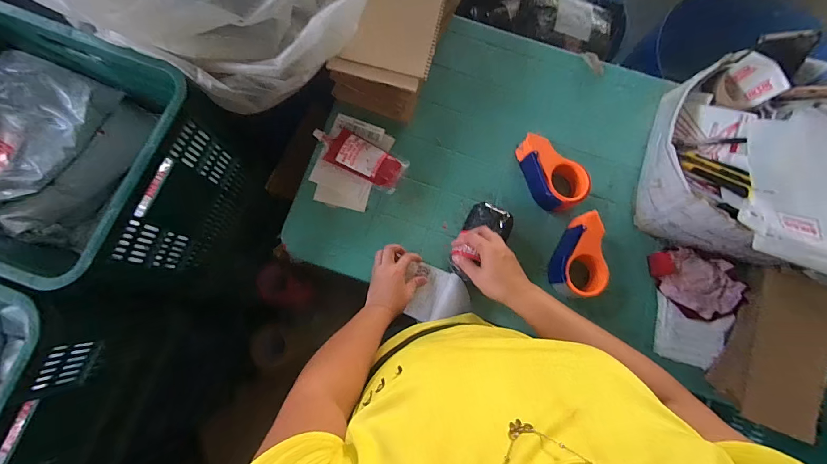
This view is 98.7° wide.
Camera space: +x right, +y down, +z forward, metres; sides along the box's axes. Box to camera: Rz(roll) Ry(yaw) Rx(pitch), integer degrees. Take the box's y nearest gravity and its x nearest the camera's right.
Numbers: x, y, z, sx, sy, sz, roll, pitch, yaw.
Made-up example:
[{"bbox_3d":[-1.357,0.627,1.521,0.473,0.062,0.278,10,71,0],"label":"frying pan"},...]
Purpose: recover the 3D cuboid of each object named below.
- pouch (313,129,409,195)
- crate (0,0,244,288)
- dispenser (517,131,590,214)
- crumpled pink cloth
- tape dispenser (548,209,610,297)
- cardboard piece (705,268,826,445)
[{"bbox_3d":[-0.107,-0.149,0.699,0.186,0.032,0.076,28,79,4],"label":"pouch"},{"bbox_3d":[-0.662,-0.148,0.641,0.562,0.247,0.379,23,79,3],"label":"crate"},{"bbox_3d":[0.282,-0.121,0.712,0.111,0.068,0.153,-13,79,-4],"label":"dispenser"},{"bbox_3d":[0.562,0.095,0.688,0.145,0.032,0.140,-12,79,-4],"label":"crumpled pink cloth"},{"bbox_3d":[0.314,0.043,0.679,0.090,0.061,0.158,3,79,-1],"label":"tape dispenser"},{"bbox_3d":[0.667,0.213,0.646,0.176,0.070,0.267,32,80,5],"label":"cardboard piece"}]

